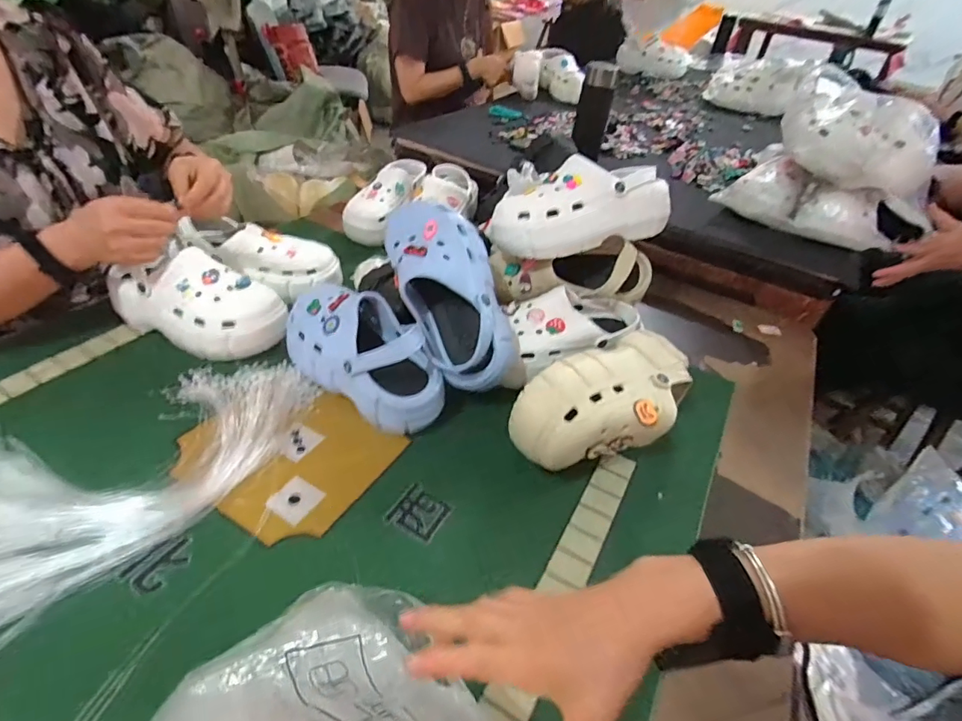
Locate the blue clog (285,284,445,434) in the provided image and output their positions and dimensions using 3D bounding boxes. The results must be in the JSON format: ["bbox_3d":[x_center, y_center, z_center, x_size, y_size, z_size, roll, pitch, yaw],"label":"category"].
[{"bbox_3d":[-0.155,-0.008,0.618,0.110,0.113,0.235,-29,53,-33],"label":"blue clog"}]

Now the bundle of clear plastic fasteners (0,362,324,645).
[{"bbox_3d":[-0.371,0.100,0.531,0.226,0.029,0.377,33,48,26],"label":"bundle of clear plastic fasteners"}]

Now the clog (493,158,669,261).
[{"bbox_3d":[0.140,-0.213,0.681,0.260,0.097,0.094,-13,44,-4],"label":"clog"}]

